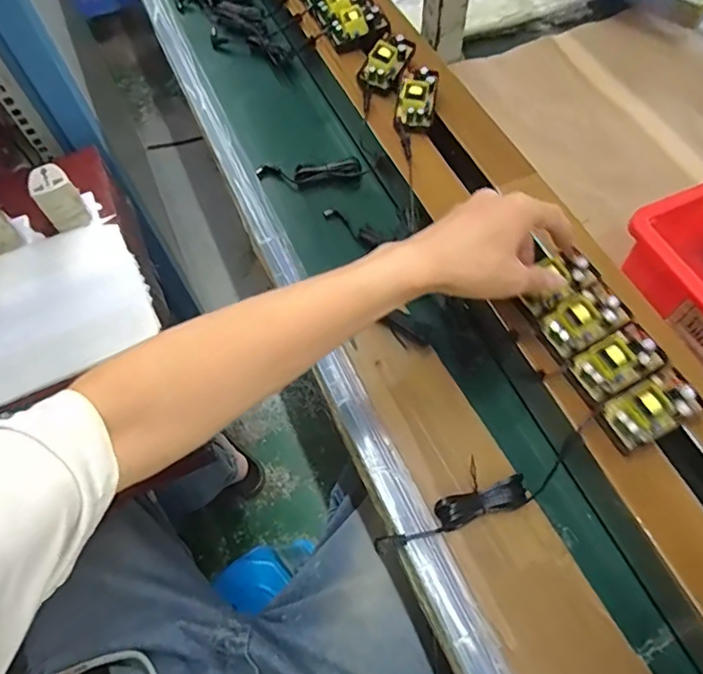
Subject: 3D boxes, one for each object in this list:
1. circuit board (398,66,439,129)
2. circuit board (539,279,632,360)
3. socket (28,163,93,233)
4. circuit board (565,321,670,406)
[{"bbox_3d":[0.073,-0.256,0.575,0.041,0.020,0.065,8,95,-9],"label":"circuit board"},{"bbox_3d":[0.195,-0.017,0.445,0.066,0.027,0.041,-29,65,-11],"label":"circuit board"},{"bbox_3d":[-0.307,-0.144,0.565,0.039,0.067,0.034,-32,65,-13],"label":"socket"},{"bbox_3d":[0.213,0.019,0.427,0.070,0.028,0.042,-27,64,-10],"label":"circuit board"}]

